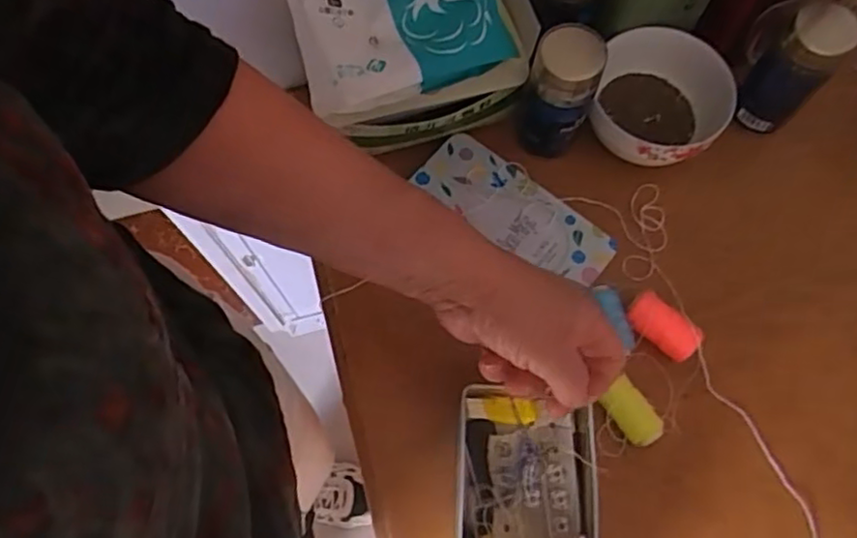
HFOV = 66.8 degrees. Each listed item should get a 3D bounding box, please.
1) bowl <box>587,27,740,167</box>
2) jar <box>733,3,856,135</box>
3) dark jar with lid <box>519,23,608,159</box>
[{"bbox_3d":[0.185,-0.132,0.527,0.105,0.052,0.109,0,70,0],"label":"bowl"},{"bbox_3d":[0.278,-0.152,0.498,0.047,0.106,0.045,0,70,0],"label":"jar"},{"bbox_3d":[0.099,-0.134,0.493,0.048,0.103,0.048,7,70,3],"label":"dark jar with lid"}]

